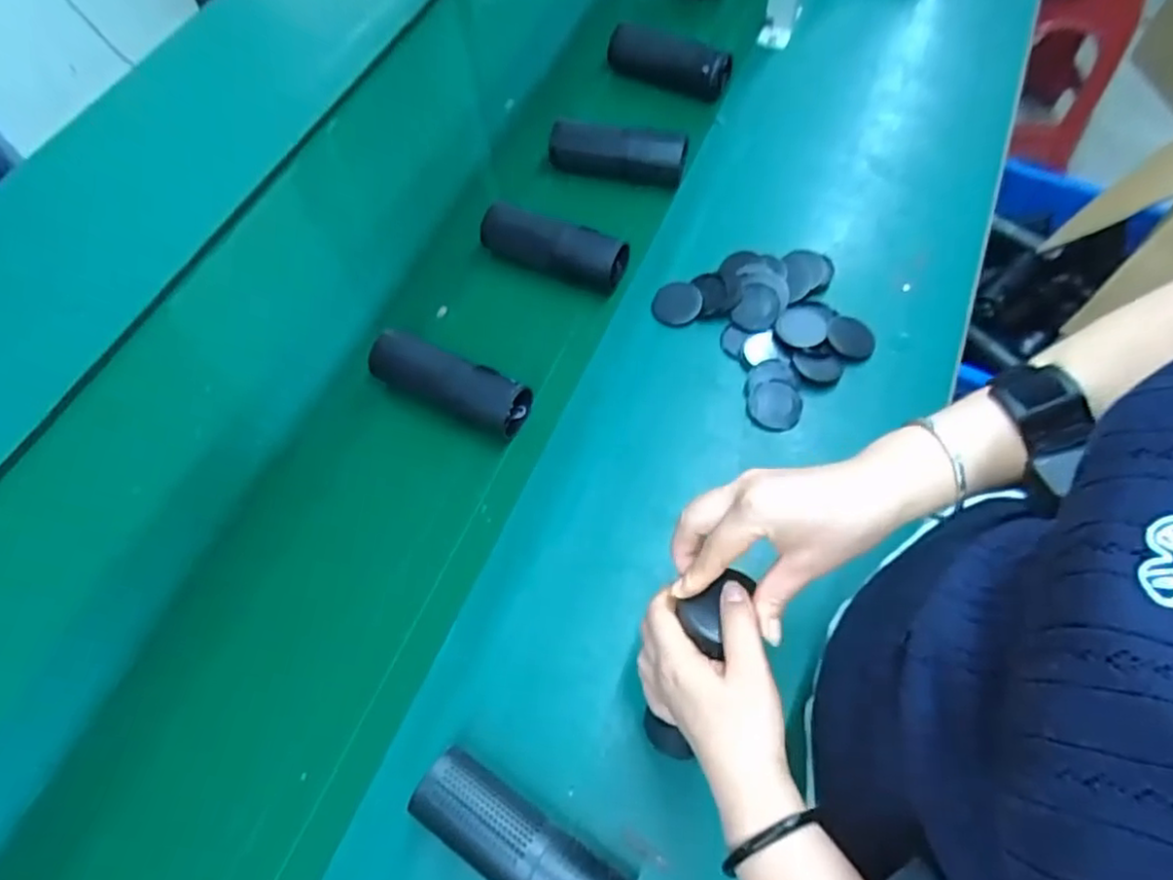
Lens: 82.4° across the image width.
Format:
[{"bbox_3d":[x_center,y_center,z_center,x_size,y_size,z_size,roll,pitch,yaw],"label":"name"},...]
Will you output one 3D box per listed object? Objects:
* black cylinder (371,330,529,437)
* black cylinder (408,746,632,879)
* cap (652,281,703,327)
[{"bbox_3d":[-0.132,-0.057,0.652,0.154,0.050,0.048,20,65,13],"label":"black cylinder"},{"bbox_3d":[-0.046,0.284,0.466,0.158,0.050,0.052,29,67,17],"label":"black cylinder"},{"bbox_3d":[0.096,-0.145,0.712,0.051,0.012,0.054,-1,62,2],"label":"cap"}]

